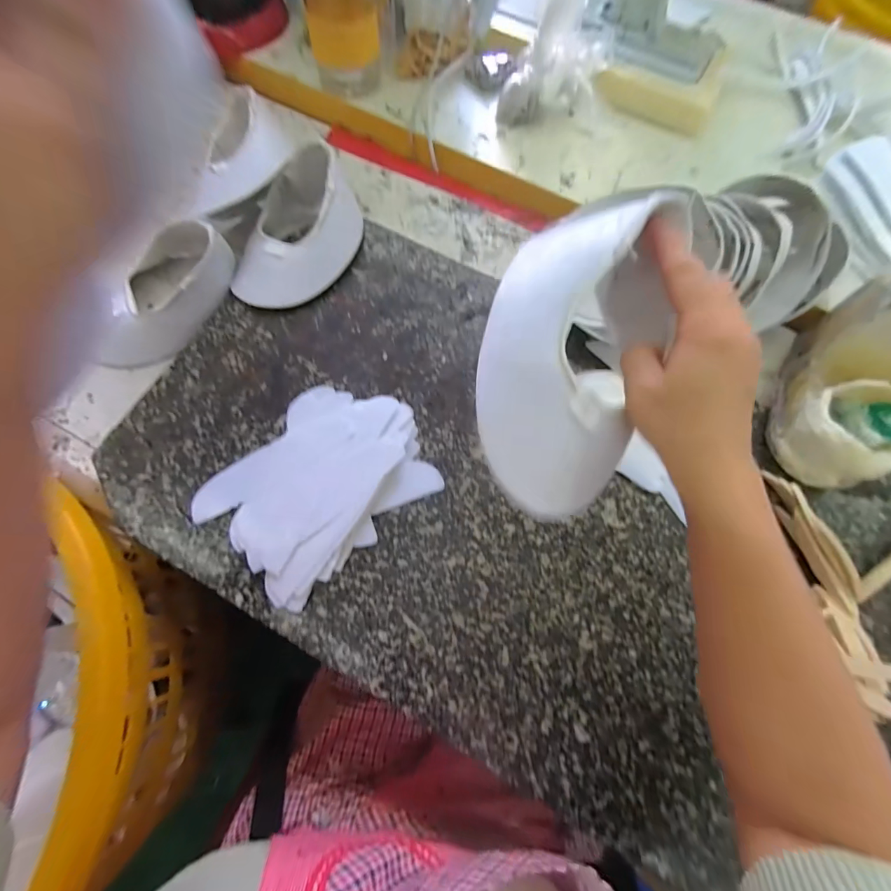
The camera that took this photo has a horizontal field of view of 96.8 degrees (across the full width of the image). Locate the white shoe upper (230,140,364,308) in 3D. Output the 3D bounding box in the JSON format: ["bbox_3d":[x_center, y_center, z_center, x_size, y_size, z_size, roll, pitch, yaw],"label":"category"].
[{"bbox_3d":[-0.146,-0.219,0.398,0.107,0.048,0.170,15,71,3],"label":"white shoe upper"}]

